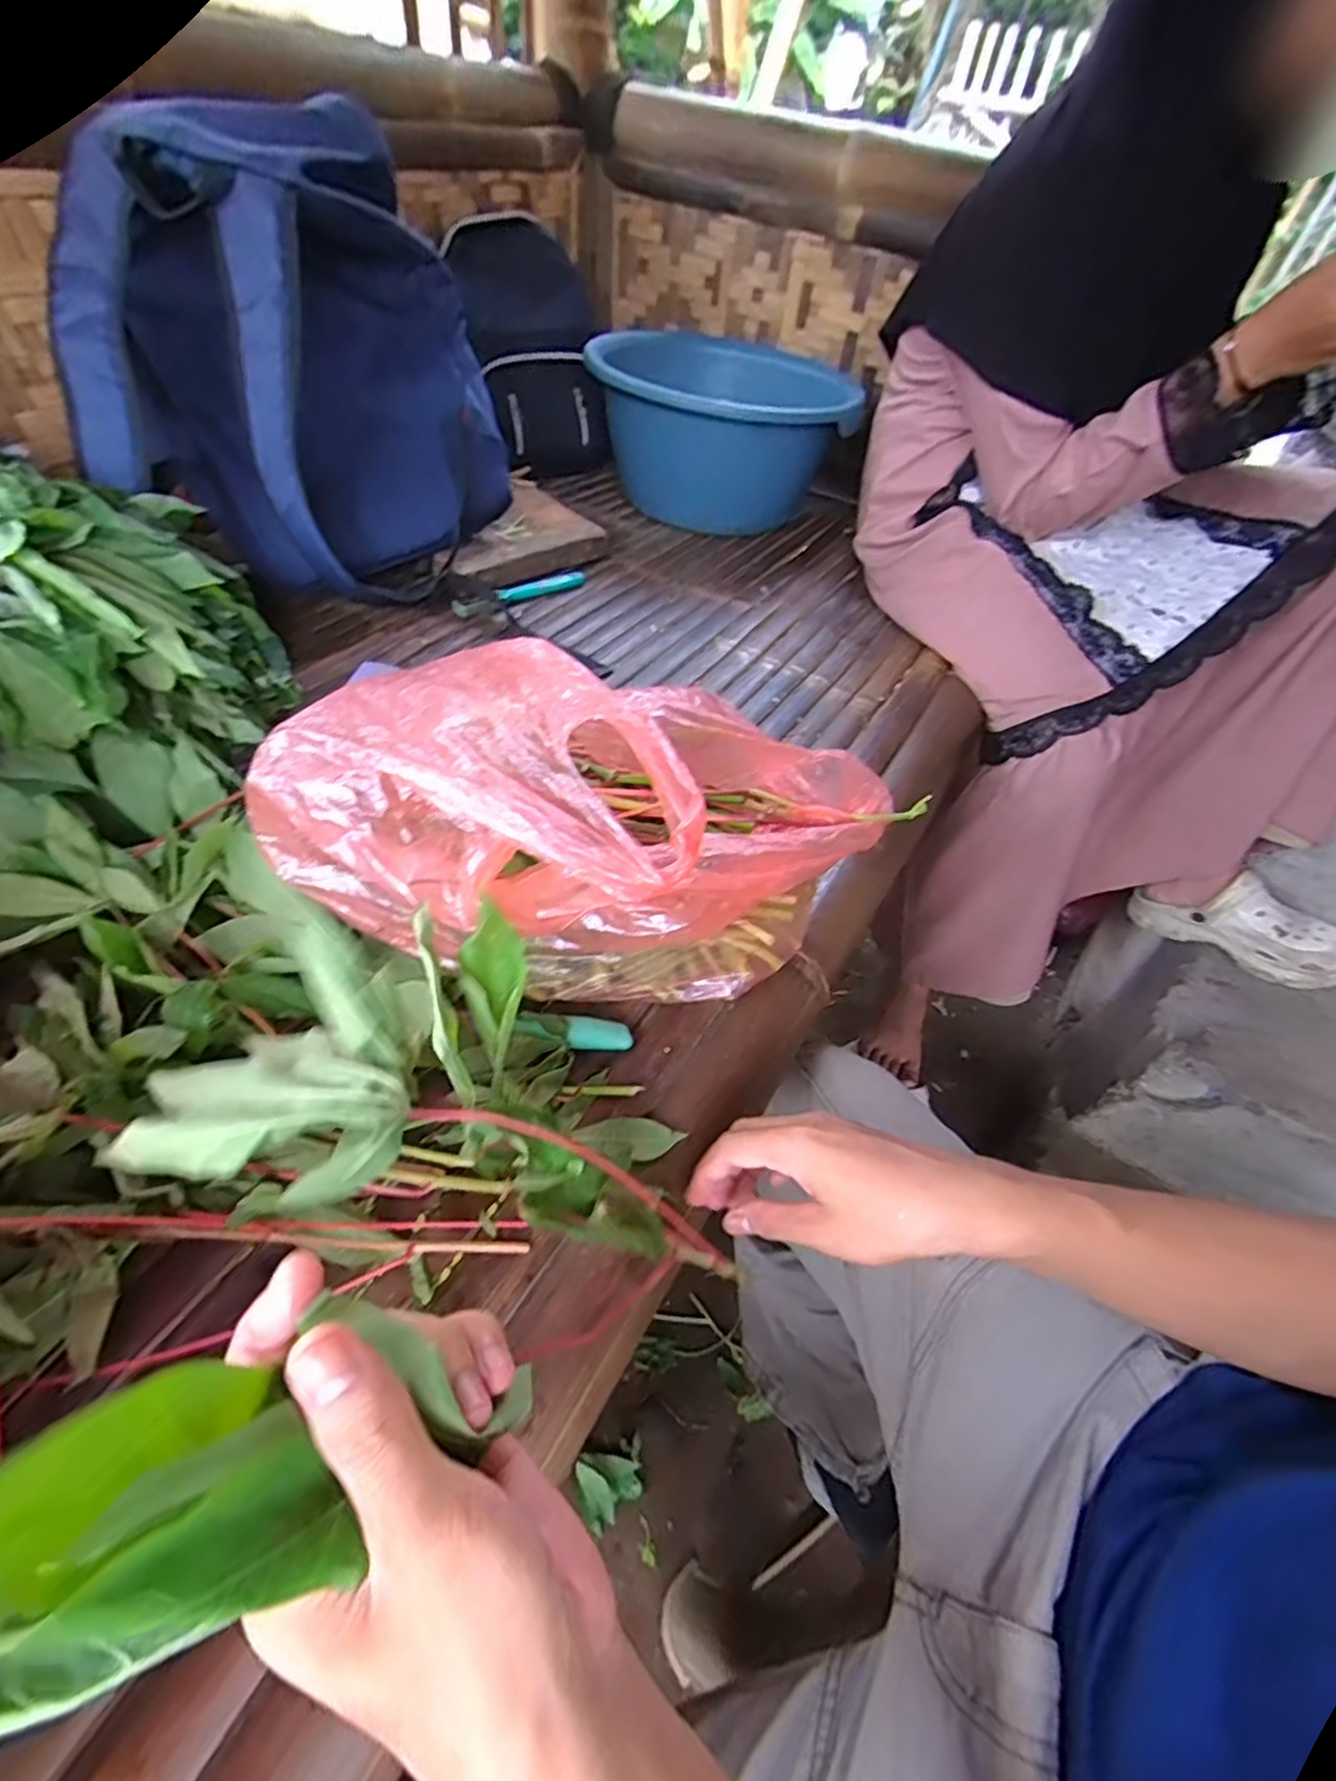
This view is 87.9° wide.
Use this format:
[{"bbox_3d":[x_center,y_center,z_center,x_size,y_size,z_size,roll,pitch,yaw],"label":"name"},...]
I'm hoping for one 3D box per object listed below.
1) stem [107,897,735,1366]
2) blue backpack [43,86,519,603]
[{"bbox_3d":[-0.098,0.116,0.351,0.244,0.124,0.148,17,50,9],"label":"stem"},{"bbox_3d":[-0.364,-0.510,0.701,0.383,0.397,0.190,-13,23,-20],"label":"blue backpack"}]

